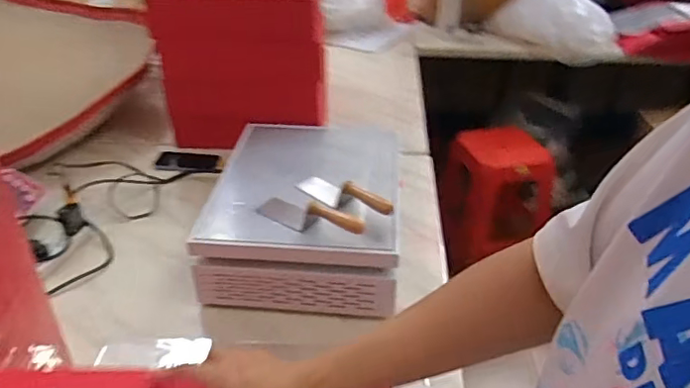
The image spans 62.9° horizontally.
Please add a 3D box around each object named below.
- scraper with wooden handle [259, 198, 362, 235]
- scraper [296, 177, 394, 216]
[{"bbox_3d":[-0.052,0.029,0.888,0.187,0.034,0.054,15,35,21],"label":"scraper with wooden handle"},{"bbox_3d":[-0.006,0.002,0.924,0.053,0.040,0.192,-25,41,-35],"label":"scraper"}]

